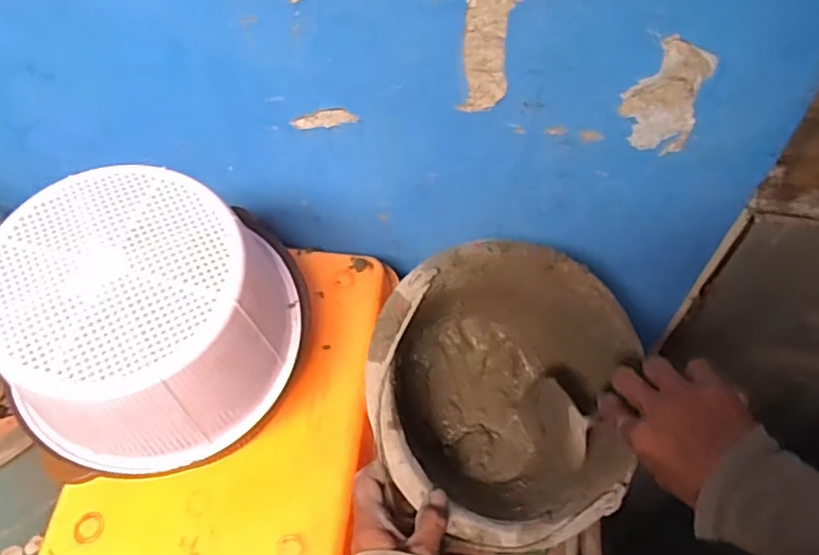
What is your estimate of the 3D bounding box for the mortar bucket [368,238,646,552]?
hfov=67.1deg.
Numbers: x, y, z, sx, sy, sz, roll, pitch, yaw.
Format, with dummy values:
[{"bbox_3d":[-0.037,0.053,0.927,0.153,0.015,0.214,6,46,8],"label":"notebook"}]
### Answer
[{"bbox_3d":[0.075,0.107,0.584,0.253,0.158,0.253,3,76,-14],"label":"mortar bucket"}]

